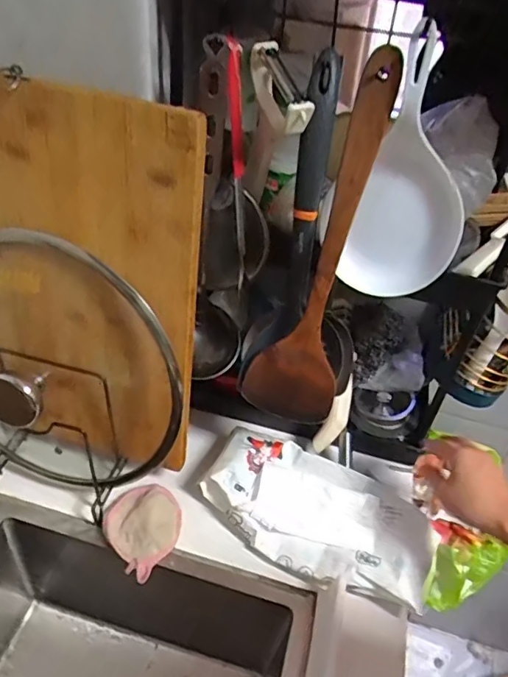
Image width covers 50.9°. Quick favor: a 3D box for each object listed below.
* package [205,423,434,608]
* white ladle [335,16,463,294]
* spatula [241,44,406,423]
[{"bbox_3d":[0.076,0.205,0.636,0.263,0.055,0.132,22,41,18],"label":"package"},{"bbox_3d":[0.146,-0.138,0.476,0.096,0.228,0.041,9,39,3],"label":"white ladle"},{"bbox_3d":[0.082,-0.061,0.517,0.096,0.376,0.017,26,33,8],"label":"spatula"}]

